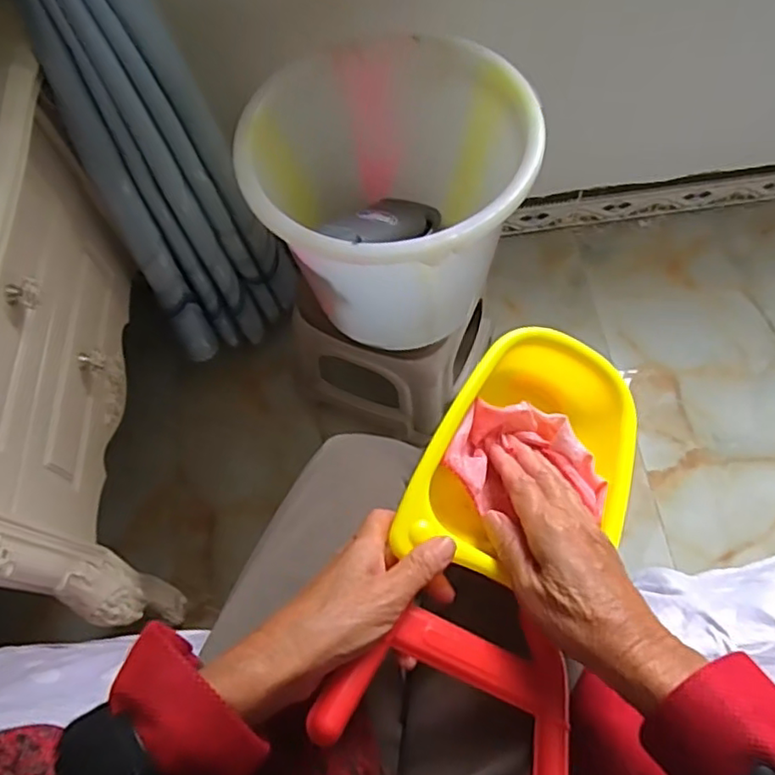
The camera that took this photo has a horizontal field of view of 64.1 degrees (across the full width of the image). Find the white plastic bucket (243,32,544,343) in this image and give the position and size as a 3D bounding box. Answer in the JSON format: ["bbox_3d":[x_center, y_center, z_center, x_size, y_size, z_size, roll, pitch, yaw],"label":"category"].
[{"bbox_3d":[0.009,-0.215,0.760,0.268,0.262,0.302,-29,68,-9],"label":"white plastic bucket"}]

